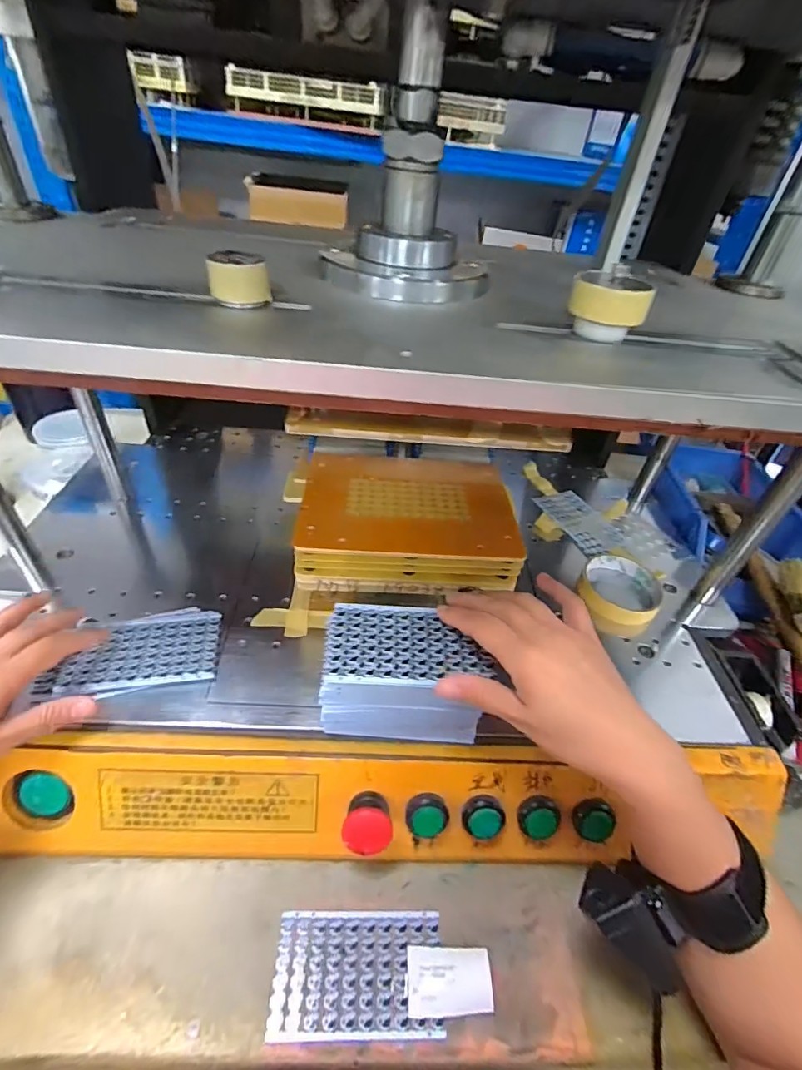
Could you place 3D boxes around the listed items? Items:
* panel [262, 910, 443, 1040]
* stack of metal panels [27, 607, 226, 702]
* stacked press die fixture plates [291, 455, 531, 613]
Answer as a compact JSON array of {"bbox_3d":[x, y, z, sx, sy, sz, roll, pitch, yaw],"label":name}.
[{"bbox_3d":[-0.030,0.301,0.324,0.111,0.005,0.065,4,41,-5],"label":"panel"},{"bbox_3d":[-0.219,0.096,0.391,0.129,0.006,0.078,-6,43,-15],"label":"stack of metal panels"},{"bbox_3d":[0.003,-0.005,0.481,0.198,0.091,0.160,2,41,-6],"label":"stacked press die fixture plates"}]

